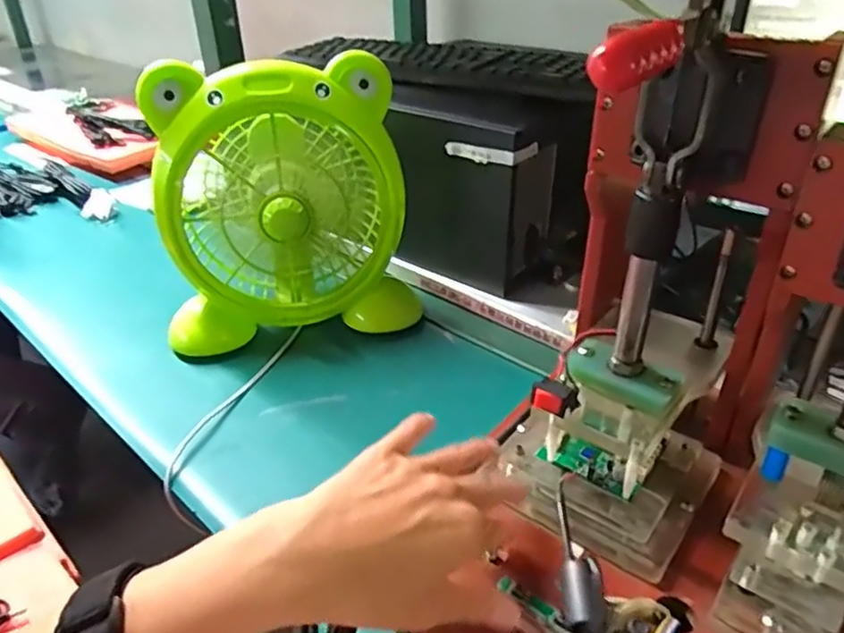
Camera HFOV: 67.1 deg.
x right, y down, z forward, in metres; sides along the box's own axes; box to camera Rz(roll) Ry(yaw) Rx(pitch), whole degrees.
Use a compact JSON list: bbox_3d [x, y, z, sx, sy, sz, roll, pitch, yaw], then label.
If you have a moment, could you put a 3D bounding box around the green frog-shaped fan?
[{"bbox_3d":[-0.143,-0.126,0.656,0.229,0.258,0.151,-8,31,-11],"label":"green frog-shaped fan"}]

